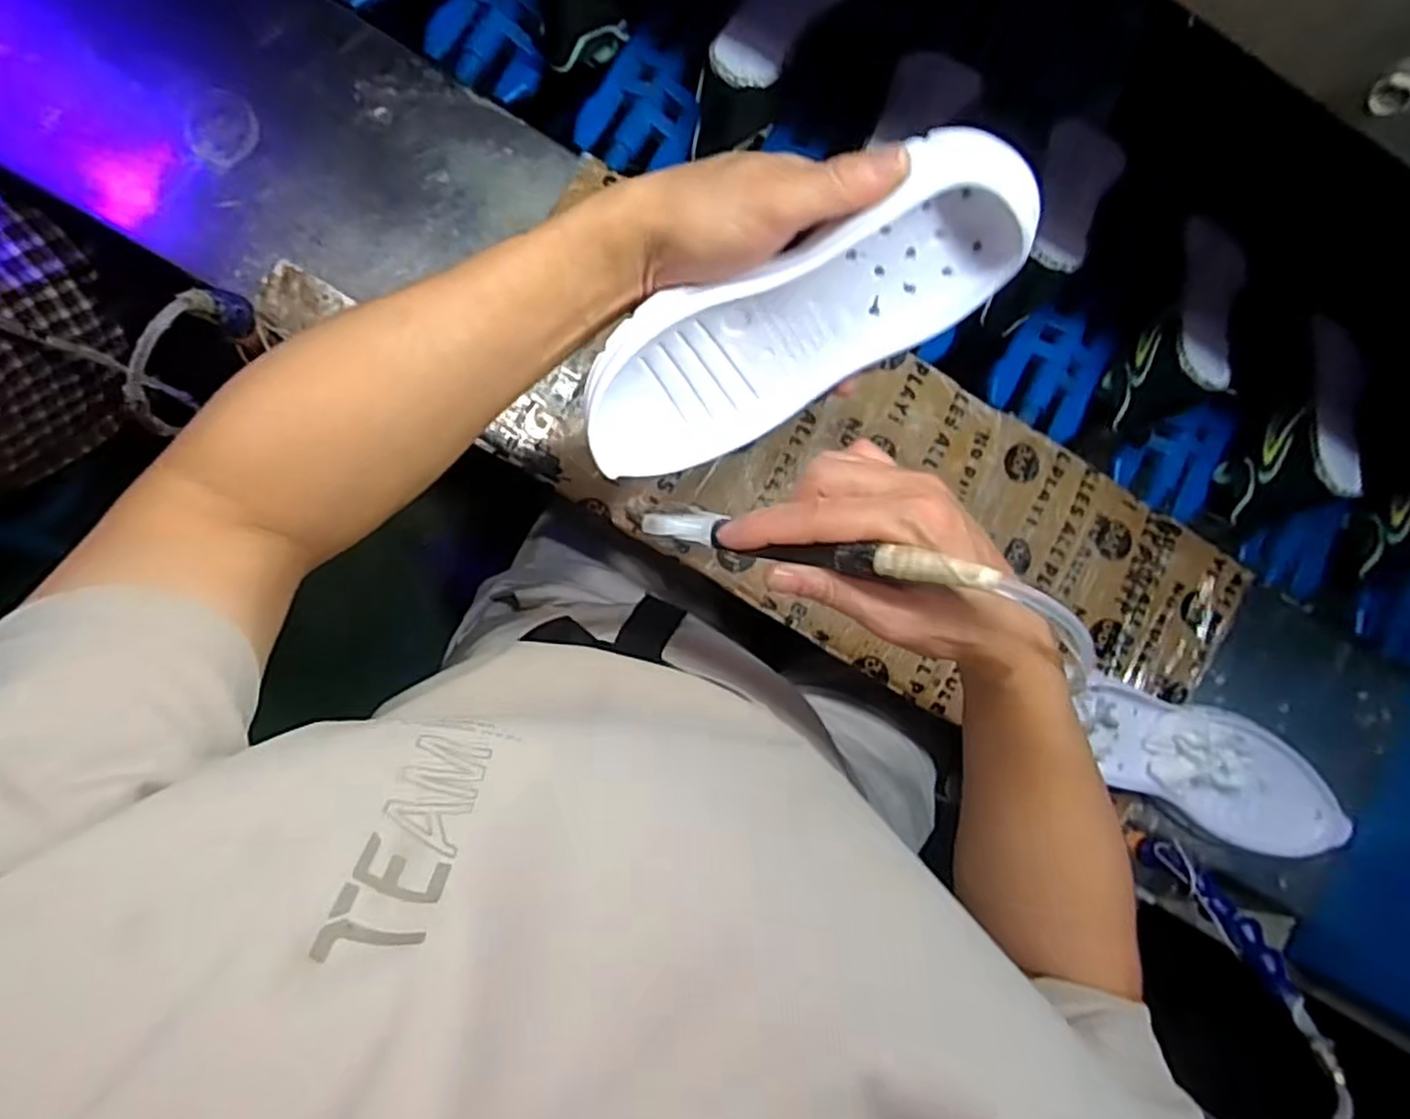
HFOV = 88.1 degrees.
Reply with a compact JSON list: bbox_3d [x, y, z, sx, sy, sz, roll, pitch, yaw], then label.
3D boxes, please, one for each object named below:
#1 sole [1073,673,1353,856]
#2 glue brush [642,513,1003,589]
[{"bbox_3d":[0.404,0.166,0.604,0.267,0.041,0.096,28,87,-6],"label":"sole"},{"bbox_3d":[0.043,-0.006,0.330,0.164,0.010,0.016,11,89,30],"label":"glue brush"}]

